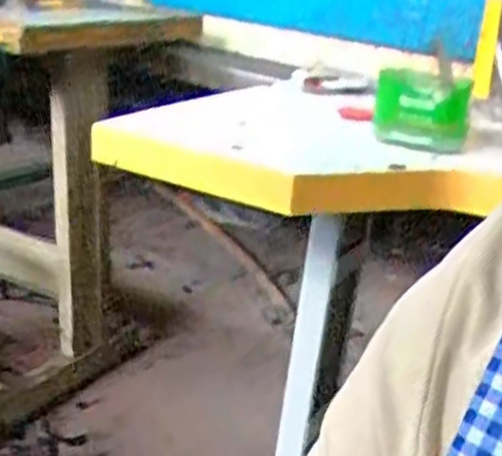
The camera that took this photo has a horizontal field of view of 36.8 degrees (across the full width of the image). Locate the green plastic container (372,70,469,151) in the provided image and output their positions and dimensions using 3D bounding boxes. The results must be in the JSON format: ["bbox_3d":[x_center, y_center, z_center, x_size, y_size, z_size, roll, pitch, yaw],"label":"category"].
[{"bbox_3d":[0.159,-0.109,0.705,0.085,0.070,0.042,10,18,8],"label":"green plastic container"}]

